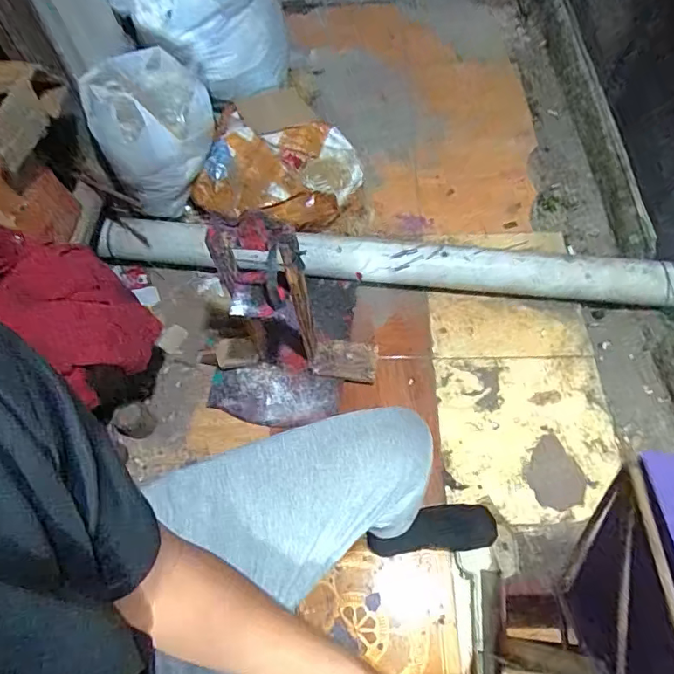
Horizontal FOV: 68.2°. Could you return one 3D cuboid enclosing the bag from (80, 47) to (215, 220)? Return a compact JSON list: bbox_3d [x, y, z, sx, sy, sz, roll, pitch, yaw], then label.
[{"bbox_3d":[-0.423,-0.470,1.197,0.263,0.325,0.213,-17,62,-6],"label":"bag"}]

